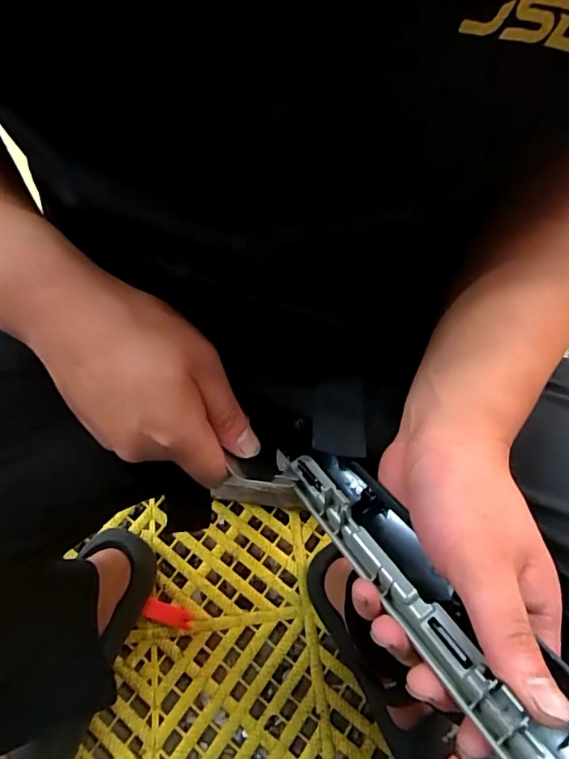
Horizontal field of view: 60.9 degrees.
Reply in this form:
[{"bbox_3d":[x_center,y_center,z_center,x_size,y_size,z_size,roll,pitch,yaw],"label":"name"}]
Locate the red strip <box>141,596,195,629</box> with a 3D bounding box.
[{"bbox_3d":[-0.149,0.303,0.623,0.064,0.005,0.023,15,61,8],"label":"red strip"}]

